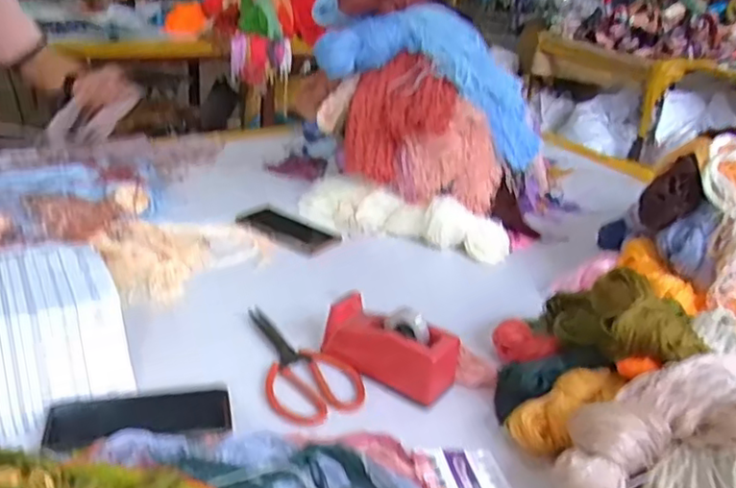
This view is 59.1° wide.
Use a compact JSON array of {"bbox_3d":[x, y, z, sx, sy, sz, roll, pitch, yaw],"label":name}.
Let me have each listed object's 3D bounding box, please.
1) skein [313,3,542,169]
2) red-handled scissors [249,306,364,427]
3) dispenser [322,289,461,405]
[{"bbox_3d":[0.133,-0.295,1.121,0.429,0.172,0.126,25,24,-13],"label":"skein"},{"bbox_3d":[-0.085,0.128,0.743,0.098,0.009,0.206,-9,31,-29],"label":"red-handled scissors"},{"bbox_3d":[0.023,0.112,0.718,0.150,0.069,0.064,21,30,27],"label":"dispenser"}]

